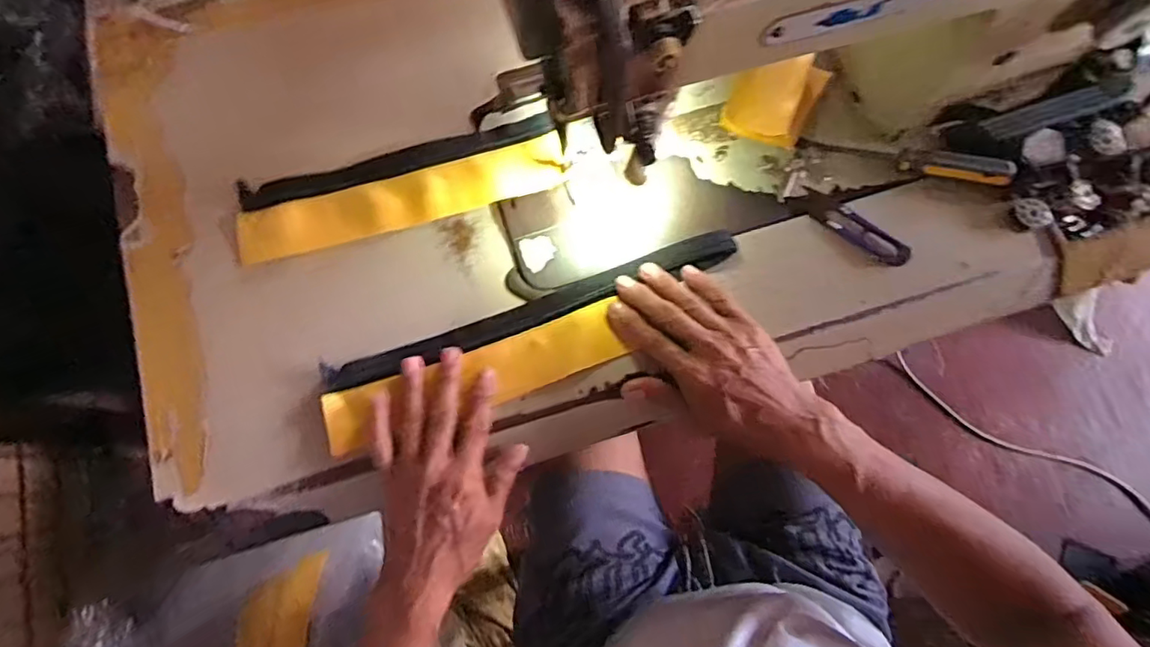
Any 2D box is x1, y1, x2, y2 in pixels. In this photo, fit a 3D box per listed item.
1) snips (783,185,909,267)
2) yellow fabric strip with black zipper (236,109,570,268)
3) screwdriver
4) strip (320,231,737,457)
[{"bbox_3d":[0.225,-0.081,0.475,0.102,0.012,0.026,37,80,7],"label":"snips"},{"bbox_3d":[-0.146,-0.118,0.490,0.272,0.007,0.073,-16,78,-3],"label":"yellow fabric strip with black zipper"},{"bbox_3d":[0.269,-0.136,0.477,0.160,0.027,0.022,12,78,3],"label":"screwdriver"},{"bbox_3d":[-0.028,0.013,0.463,0.347,0.010,0.071,-21,79,-5],"label":"strip"}]

